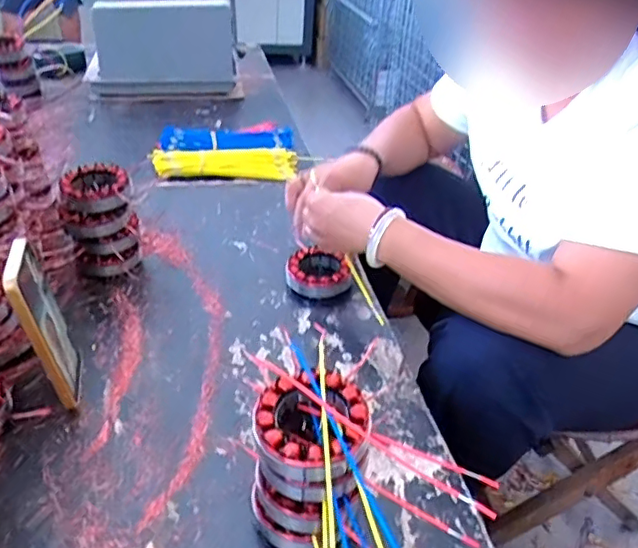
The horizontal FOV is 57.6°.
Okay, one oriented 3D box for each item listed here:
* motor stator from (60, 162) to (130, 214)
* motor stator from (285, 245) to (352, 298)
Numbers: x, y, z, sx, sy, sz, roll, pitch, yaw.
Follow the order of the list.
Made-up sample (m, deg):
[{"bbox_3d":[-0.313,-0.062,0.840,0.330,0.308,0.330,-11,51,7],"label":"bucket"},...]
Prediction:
[{"bbox_3d":[-0.287,-0.111,0.744,0.082,0.030,0.086,-10,38,-20],"label":"motor stator"},{"bbox_3d":[-0.001,-0.002,0.779,0.088,0.029,0.088,2,36,-1],"label":"motor stator"}]

